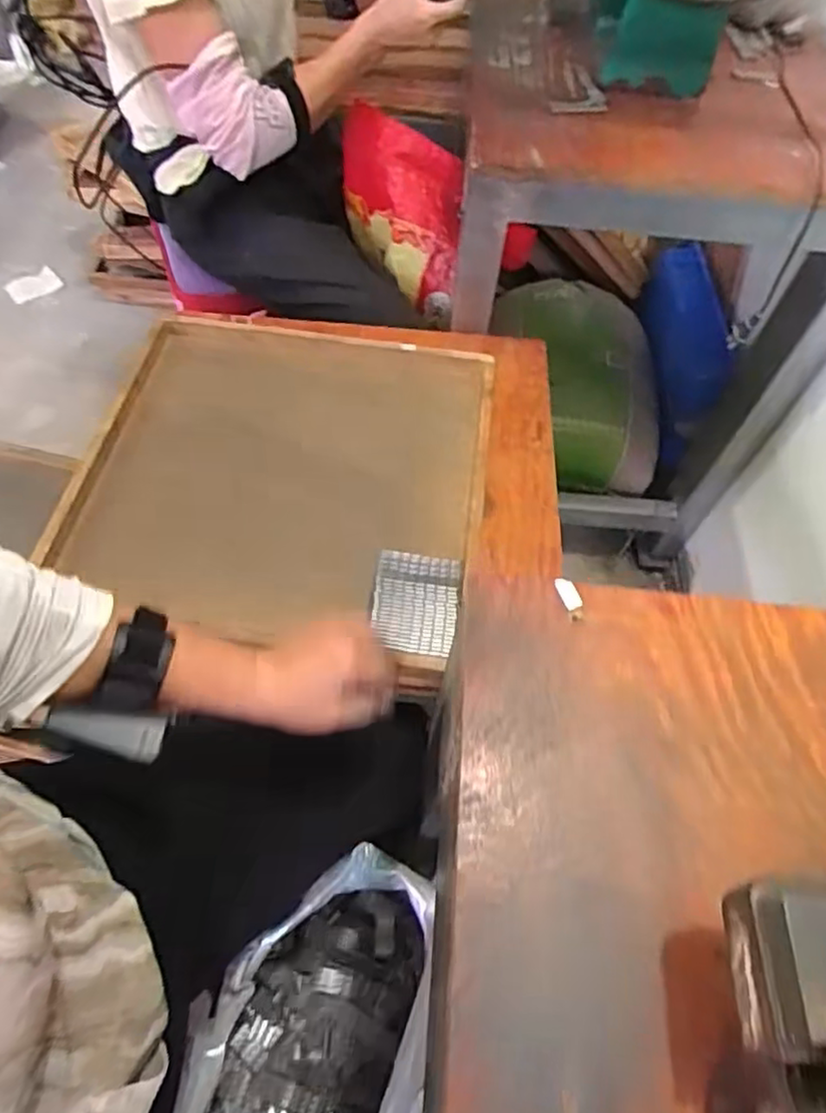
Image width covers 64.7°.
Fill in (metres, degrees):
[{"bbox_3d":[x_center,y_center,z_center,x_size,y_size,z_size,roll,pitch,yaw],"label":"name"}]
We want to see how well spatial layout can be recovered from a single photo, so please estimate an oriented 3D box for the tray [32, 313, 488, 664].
[{"bbox_3d":[-0.131,-0.092,0.682,0.390,0.034,0.382,10,58,3],"label":"tray"}]

